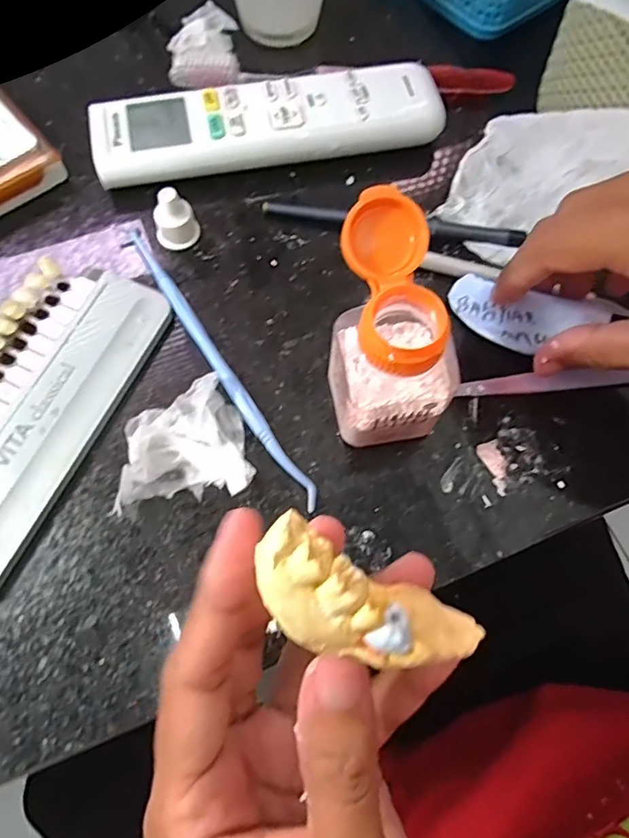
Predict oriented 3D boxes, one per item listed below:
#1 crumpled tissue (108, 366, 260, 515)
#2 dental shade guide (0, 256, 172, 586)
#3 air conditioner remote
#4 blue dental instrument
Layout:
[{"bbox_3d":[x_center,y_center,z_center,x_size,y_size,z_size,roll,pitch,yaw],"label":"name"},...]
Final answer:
[{"bbox_3d":[-0.056,0.009,0.220,0.054,0.016,0.048,-13,71,-7],"label":"crumpled tissue"},{"bbox_3d":[-0.124,-0.003,0.225,0.066,0.008,0.146,23,71,6],"label":"dental shade guide"},{"bbox_3d":[-0.022,-0.151,0.278,0.175,0.020,0.054,-13,71,-7],"label":"air conditioner remote"},{"bbox_3d":[-0.044,-0.028,0.239,0.010,0.005,0.159,-33,75,-13],"label":"blue dental instrument"}]

